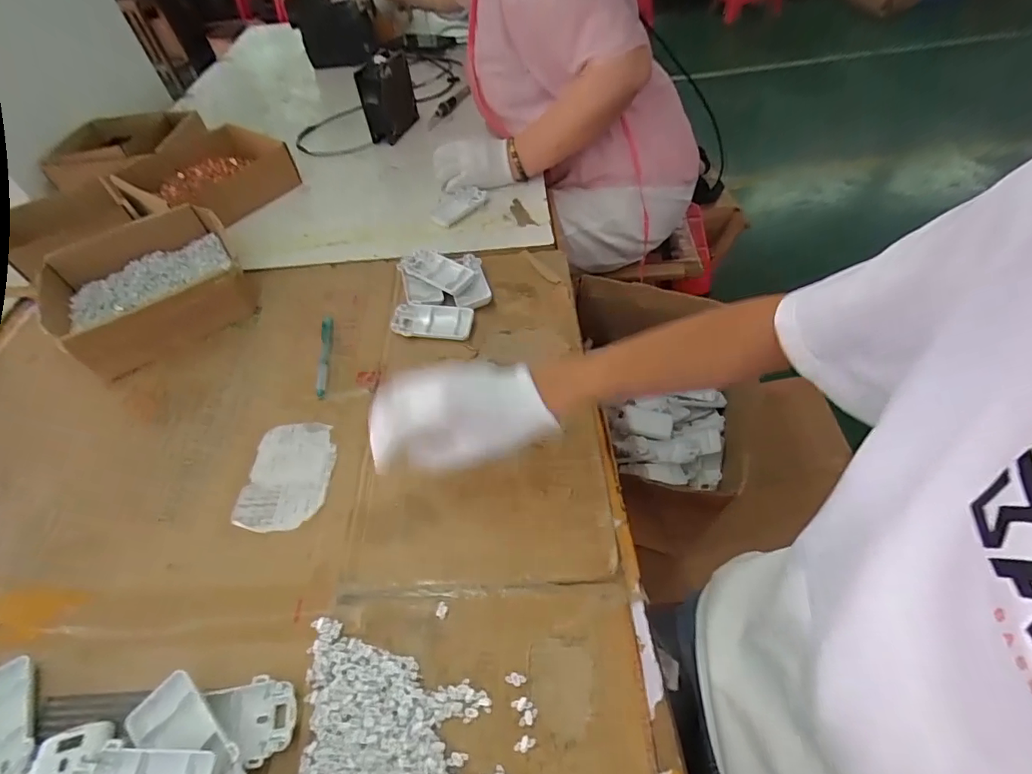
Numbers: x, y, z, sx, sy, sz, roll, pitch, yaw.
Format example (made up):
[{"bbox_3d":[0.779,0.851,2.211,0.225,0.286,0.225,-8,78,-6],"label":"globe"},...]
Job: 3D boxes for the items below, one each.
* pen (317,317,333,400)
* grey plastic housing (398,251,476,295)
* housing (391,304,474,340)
[{"bbox_3d":[-0.228,-0.039,0.582,0.013,0.010,0.126,-9,55,-4],"label":"pen"},{"bbox_3d":[-0.104,-0.155,0.655,0.106,0.014,0.047,25,57,23],"label":"grey plastic housing"},{"bbox_3d":[-0.102,-0.083,0.607,0.097,0.013,0.048,3,51,8],"label":"housing"}]

